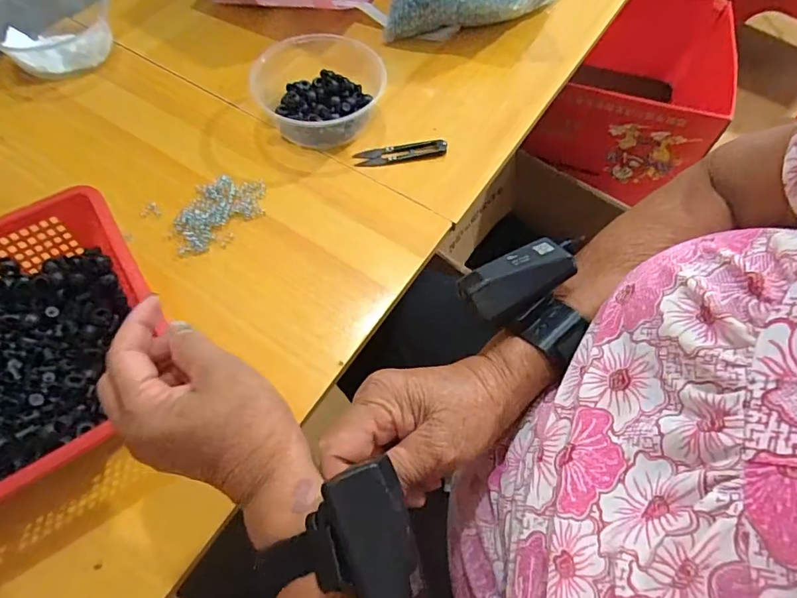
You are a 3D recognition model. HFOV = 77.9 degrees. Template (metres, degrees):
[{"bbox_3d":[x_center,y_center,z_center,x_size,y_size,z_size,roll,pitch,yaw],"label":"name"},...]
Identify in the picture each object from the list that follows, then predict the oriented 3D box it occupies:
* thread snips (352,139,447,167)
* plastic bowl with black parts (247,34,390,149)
[{"bbox_3d":[0.003,-0.161,0.544,0.101,0.009,0.021,-7,62,-6],"label":"thread snips"},{"bbox_3d":[-0.090,-0.231,0.547,0.146,0.064,0.137,8,62,2],"label":"plastic bowl with black parts"}]

